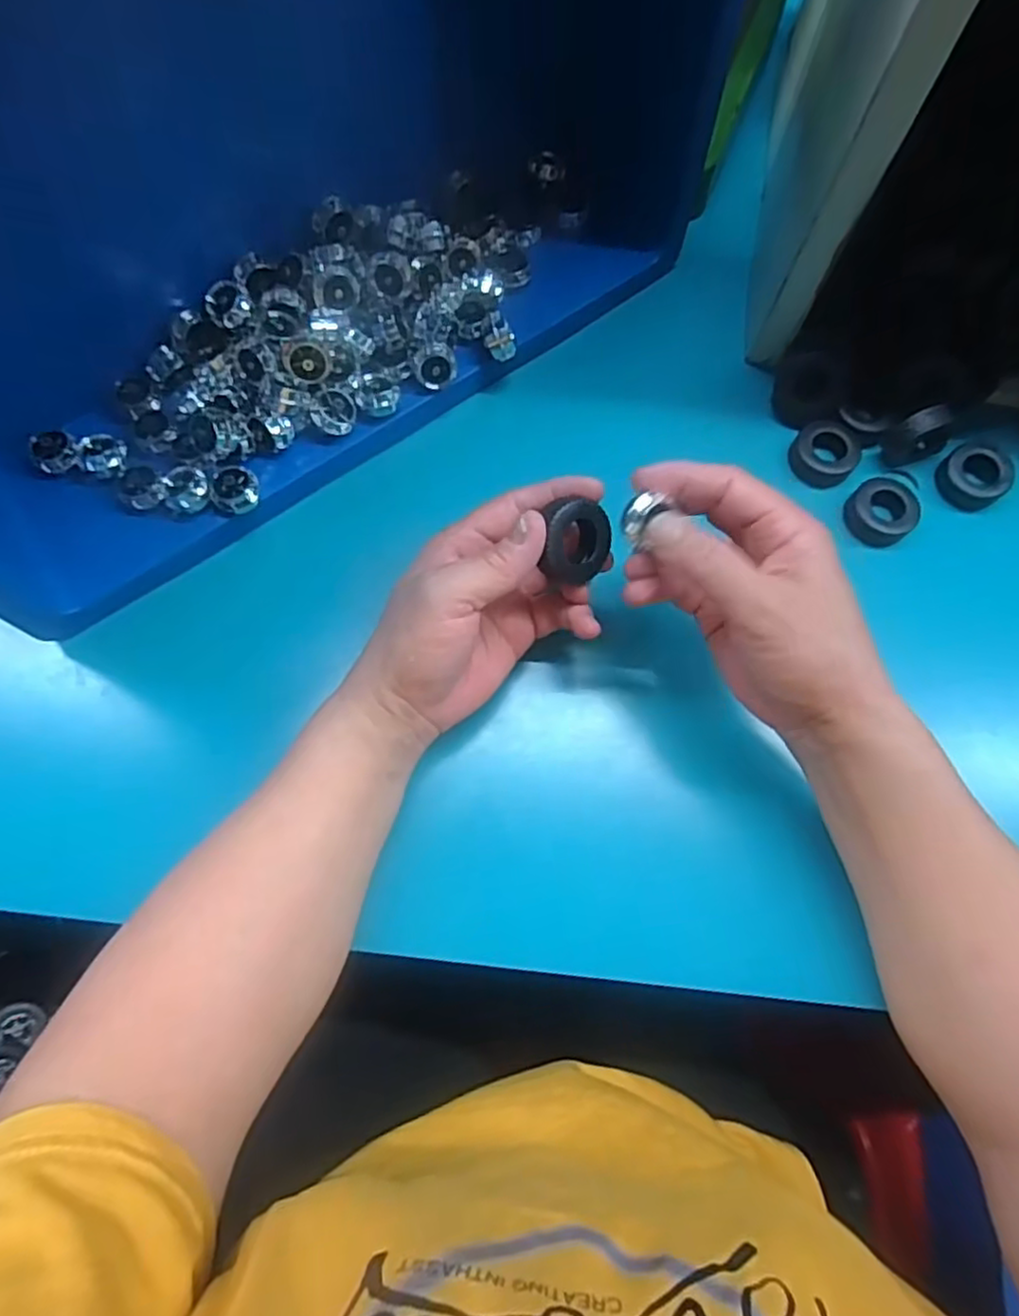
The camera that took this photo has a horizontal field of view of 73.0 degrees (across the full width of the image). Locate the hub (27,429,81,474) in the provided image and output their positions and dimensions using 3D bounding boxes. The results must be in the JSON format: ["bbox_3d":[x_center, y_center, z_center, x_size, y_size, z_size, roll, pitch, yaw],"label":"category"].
[{"bbox_3d":[-0.245,-0.111,0.371,0.021,0.009,0.022,1,75,-2],"label":"hub"}]

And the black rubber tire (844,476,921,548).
[{"bbox_3d":[0.210,-0.083,0.388,0.042,0.014,0.036,-30,78,-10],"label":"black rubber tire"}]

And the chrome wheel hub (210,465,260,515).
[{"bbox_3d":[-0.147,-0.090,0.369,0.025,0.014,0.019,-33,78,-10],"label":"chrome wheel hub"}]

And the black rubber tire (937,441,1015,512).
[{"bbox_3d":[0.269,-0.105,0.399,0.038,0.017,0.036,-35,79,-11],"label":"black rubber tire"}]

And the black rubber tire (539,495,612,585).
[{"bbox_3d":[0.031,-0.051,0.312,0.037,0.038,0.009,-32,38,-20],"label":"black rubber tire"}]

